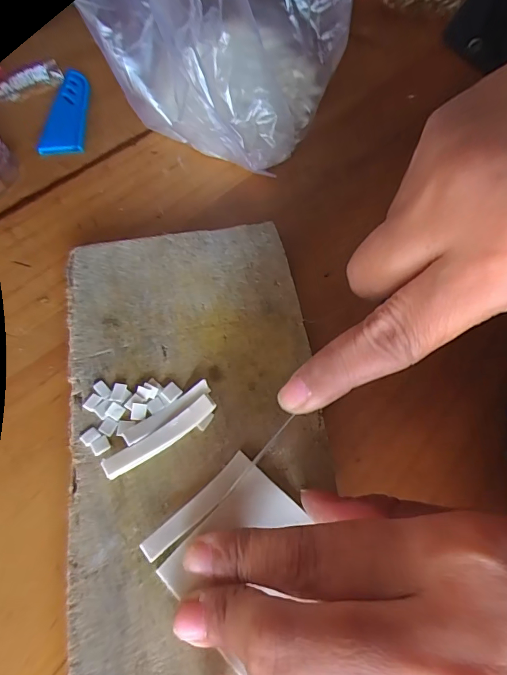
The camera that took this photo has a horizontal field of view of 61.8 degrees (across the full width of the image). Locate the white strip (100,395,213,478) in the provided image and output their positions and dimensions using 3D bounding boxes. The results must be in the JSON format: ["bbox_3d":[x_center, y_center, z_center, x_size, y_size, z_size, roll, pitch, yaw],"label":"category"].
[{"bbox_3d":[-0.035,0.038,0.164,0.046,0.006,0.008,-33,65,-18],"label":"white strip"}]

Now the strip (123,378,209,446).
[{"bbox_3d":[-0.034,0.030,0.169,0.038,0.004,0.007,-32,65,-18],"label":"strip"}]

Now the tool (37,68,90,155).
[{"bbox_3d":[-0.126,-0.154,0.287,0.028,0.005,0.087,-4,60,-3],"label":"tool"}]

